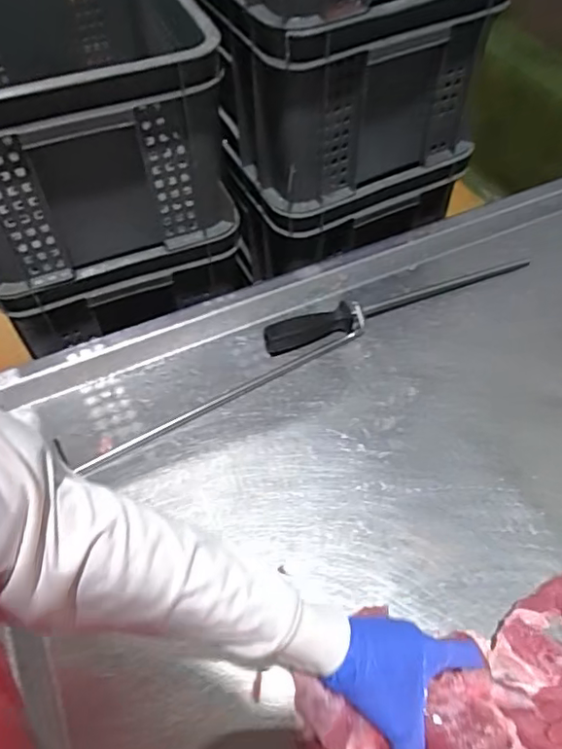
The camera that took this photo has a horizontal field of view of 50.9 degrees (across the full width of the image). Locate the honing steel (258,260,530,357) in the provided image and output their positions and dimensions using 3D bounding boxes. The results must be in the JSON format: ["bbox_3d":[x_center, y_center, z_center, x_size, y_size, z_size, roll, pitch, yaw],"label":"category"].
[{"bbox_3d":[0.170,-0.104,0.816,0.413,0.039,0.043,-18,57,-12],"label":"honing steel"}]

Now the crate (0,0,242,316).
[{"bbox_3d":[-0.340,-0.432,0.870,0.374,0.280,0.589,-19,56,-12],"label":"crate"}]

